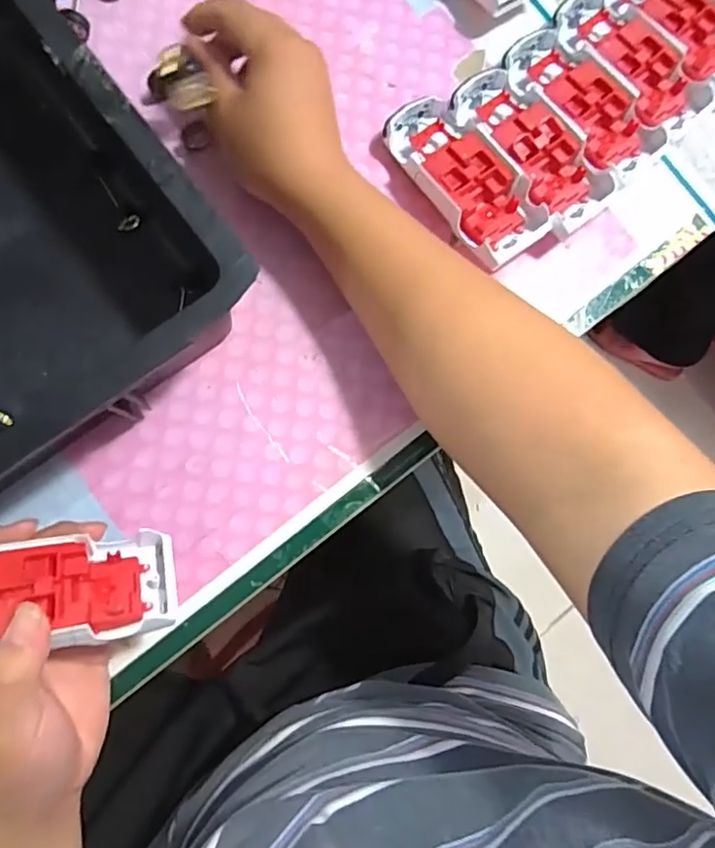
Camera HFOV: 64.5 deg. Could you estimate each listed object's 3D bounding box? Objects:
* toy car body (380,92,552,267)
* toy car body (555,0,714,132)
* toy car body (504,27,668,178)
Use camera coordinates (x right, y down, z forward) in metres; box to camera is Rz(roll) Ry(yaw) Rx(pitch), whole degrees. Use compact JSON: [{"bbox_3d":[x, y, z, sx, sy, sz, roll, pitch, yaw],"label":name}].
[{"bbox_3d":[0.071,-0.169,0.395,0.053,0.031,0.131,-34,84,-10],"label":"toy car body"},{"bbox_3d":[0.199,-0.269,0.420,0.051,0.029,0.125,-38,85,-10],"label":"toy car body"},{"bbox_3d":[0.160,-0.233,0.410,0.054,0.029,0.125,-36,84,-10],"label":"toy car body"}]

